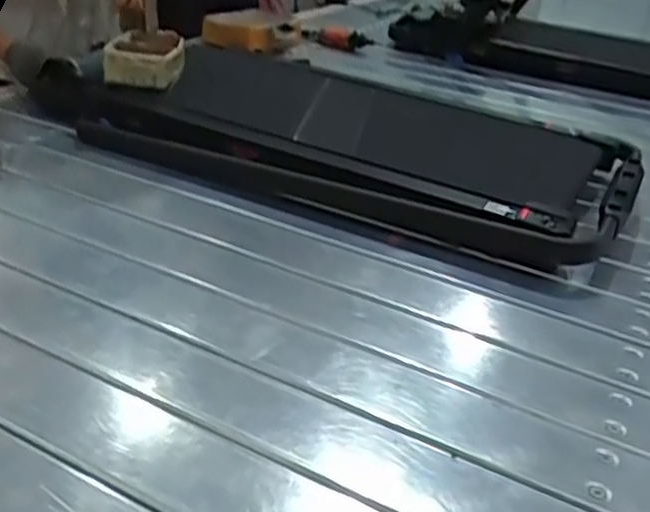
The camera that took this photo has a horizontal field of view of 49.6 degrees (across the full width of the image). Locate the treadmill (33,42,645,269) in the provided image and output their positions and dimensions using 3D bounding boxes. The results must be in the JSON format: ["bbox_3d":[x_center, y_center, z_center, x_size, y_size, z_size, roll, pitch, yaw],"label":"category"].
[{"bbox_3d":[0.012,-0.273,1.382,1.133,0.100,0.600,17,32,22],"label":"treadmill"}]

